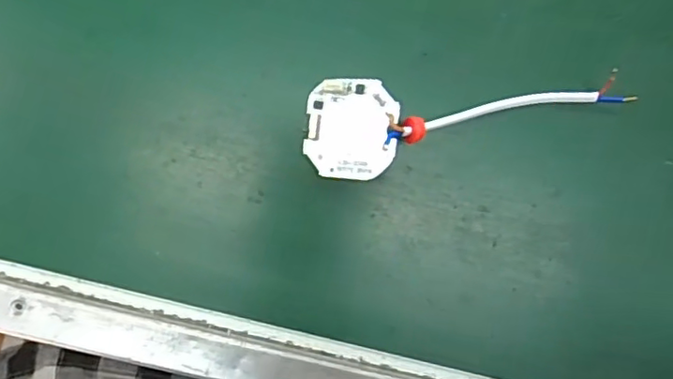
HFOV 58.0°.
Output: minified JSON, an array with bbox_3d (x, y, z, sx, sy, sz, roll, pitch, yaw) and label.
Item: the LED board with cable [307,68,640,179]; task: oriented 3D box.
[{"bbox_3d":[0.064,-0.031,0.299,0.157,0.023,0.046,-2,89,-5],"label":"LED board with cable"}]

